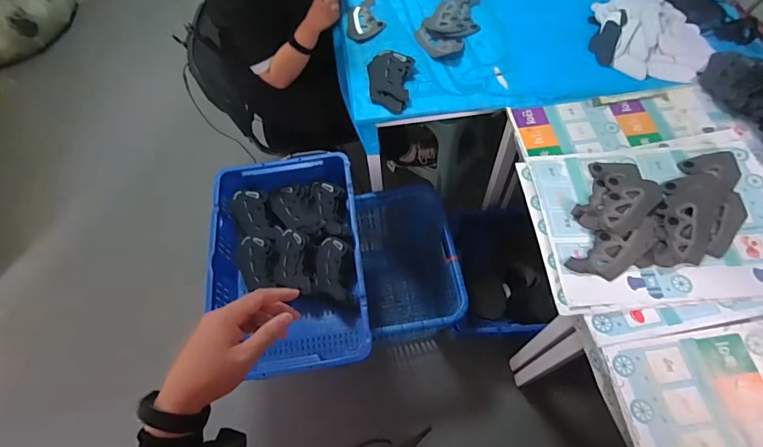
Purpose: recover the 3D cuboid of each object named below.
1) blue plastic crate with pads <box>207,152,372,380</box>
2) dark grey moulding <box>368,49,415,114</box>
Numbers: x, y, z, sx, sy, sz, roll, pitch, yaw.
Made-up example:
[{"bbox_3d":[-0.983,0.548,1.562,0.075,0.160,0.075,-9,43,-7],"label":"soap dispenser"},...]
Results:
[{"bbox_3d":[-0.275,0.112,1.240,0.420,0.196,0.664,-8,61,-1],"label":"blue plastic crate with pads"},{"bbox_3d":[0.021,-0.420,1.173,0.125,0.031,0.229,7,61,6],"label":"dark grey moulding"}]

